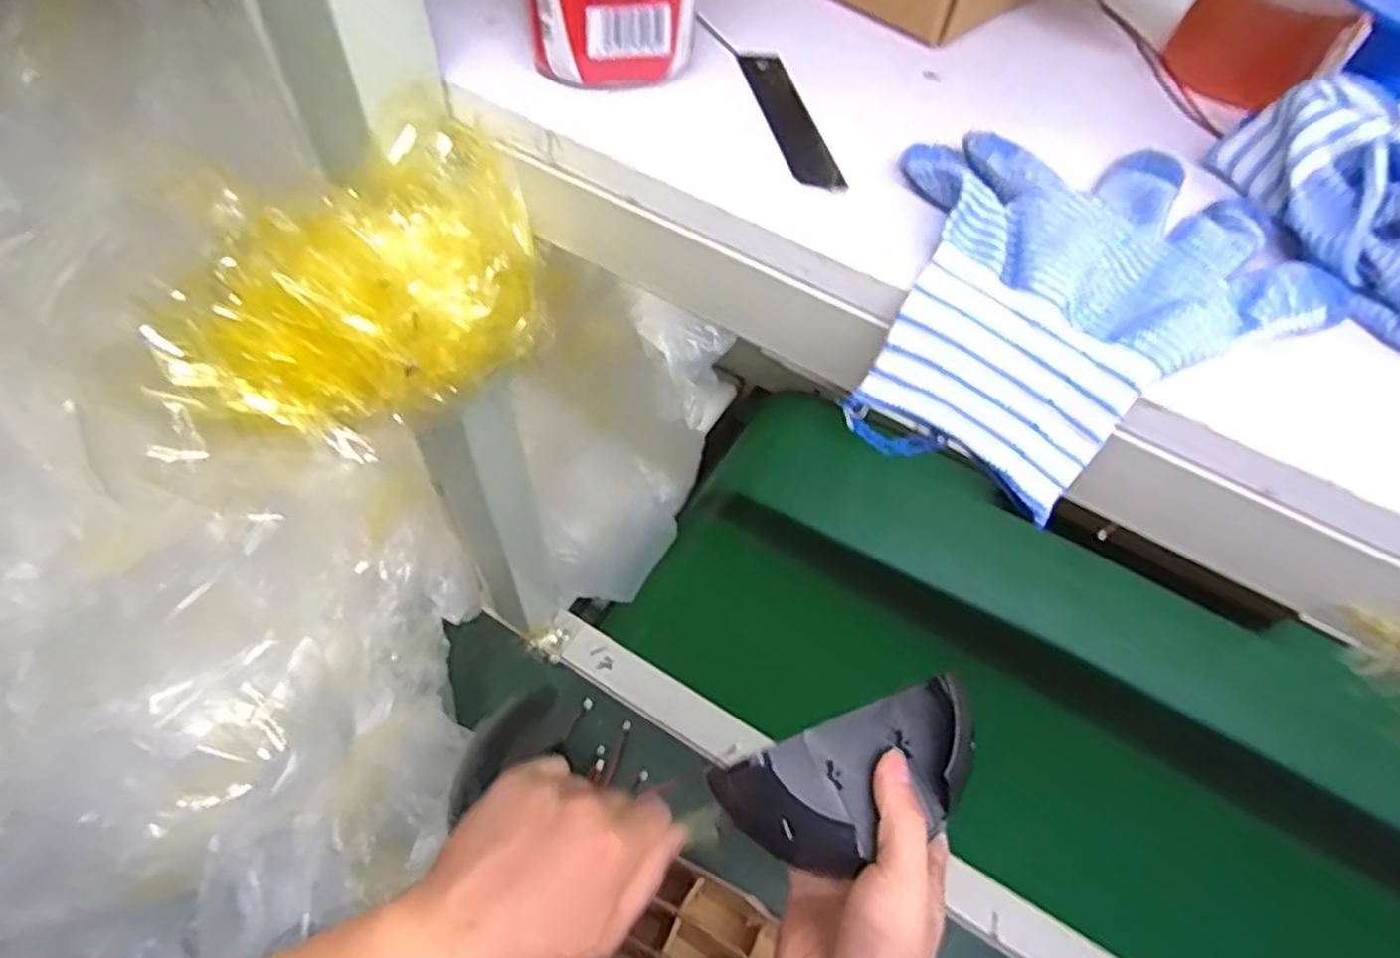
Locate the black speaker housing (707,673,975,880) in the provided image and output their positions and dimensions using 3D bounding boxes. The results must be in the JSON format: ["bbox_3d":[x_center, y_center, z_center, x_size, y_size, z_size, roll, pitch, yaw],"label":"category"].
[{"bbox_3d":[0.072,0.137,0.336,0.118,0.036,0.057,-22,60,-10],"label":"black speaker housing"}]

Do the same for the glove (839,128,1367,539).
[{"bbox_3d":[0.126,-0.068,0.274,0.155,0.057,0.128,-26,62,-20],"label":"glove"}]

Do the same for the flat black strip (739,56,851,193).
[{"bbox_3d":[0.036,-0.148,0.305,0.018,0.004,0.098,-8,57,-10],"label":"flat black strip"}]

